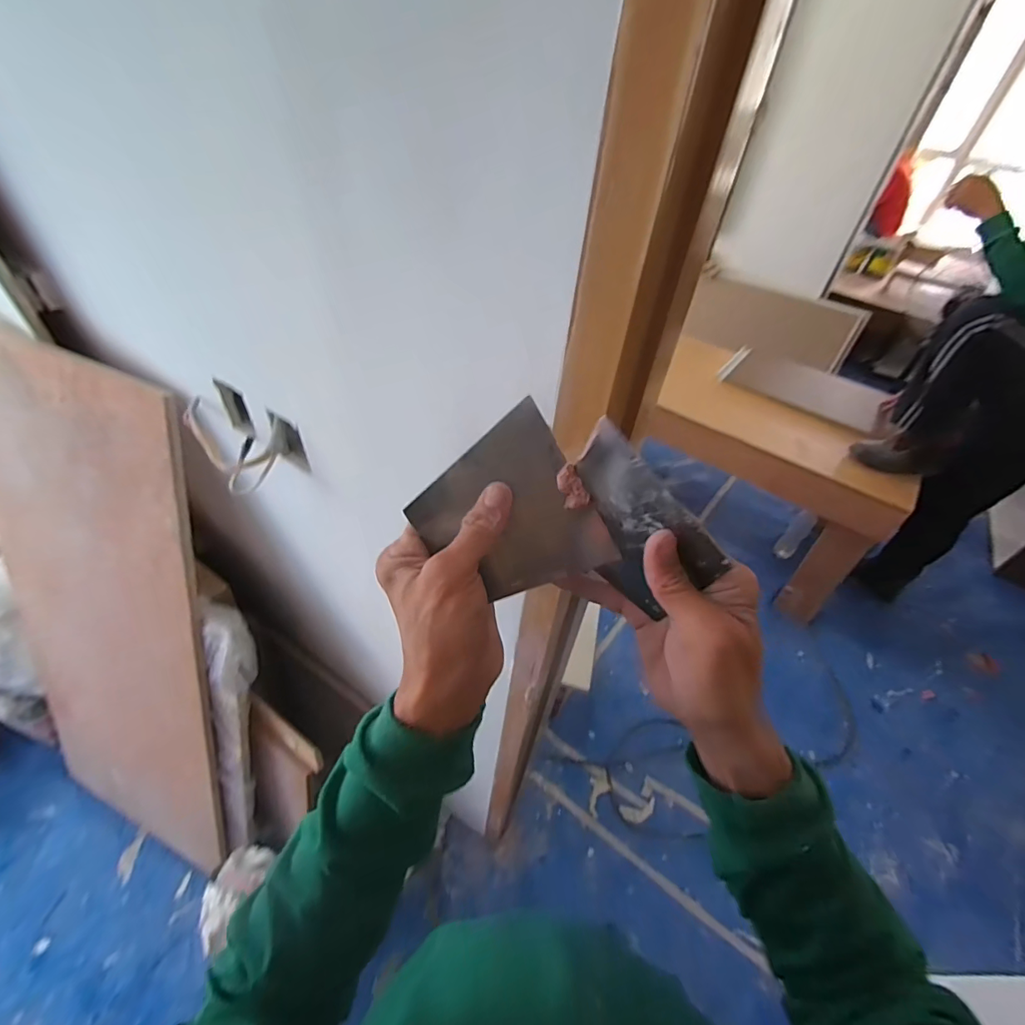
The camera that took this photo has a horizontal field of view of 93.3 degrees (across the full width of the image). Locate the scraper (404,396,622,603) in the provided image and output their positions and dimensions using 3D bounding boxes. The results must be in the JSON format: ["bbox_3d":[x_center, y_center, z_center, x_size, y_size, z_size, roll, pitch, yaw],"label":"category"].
[{"bbox_3d":[-0.002,0.005,0.291,0.095,0.104,0.007,-31,10,3],"label":"scraper"}]

